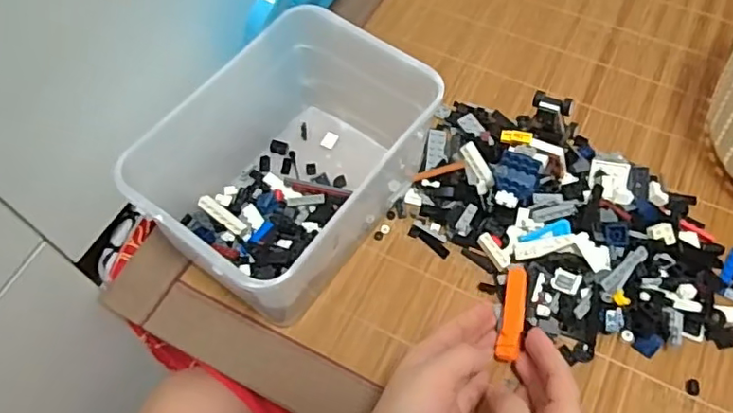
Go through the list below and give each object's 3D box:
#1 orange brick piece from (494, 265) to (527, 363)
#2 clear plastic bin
[{"bbox_3d":[0.114,0.082,0.455,0.017,0.013,0.076,11,63,9],"label":"orange brick piece"},{"bbox_3d":[-0.057,-0.028,0.467,0.150,0.121,0.208,31,66,19],"label":"clear plastic bin"}]

